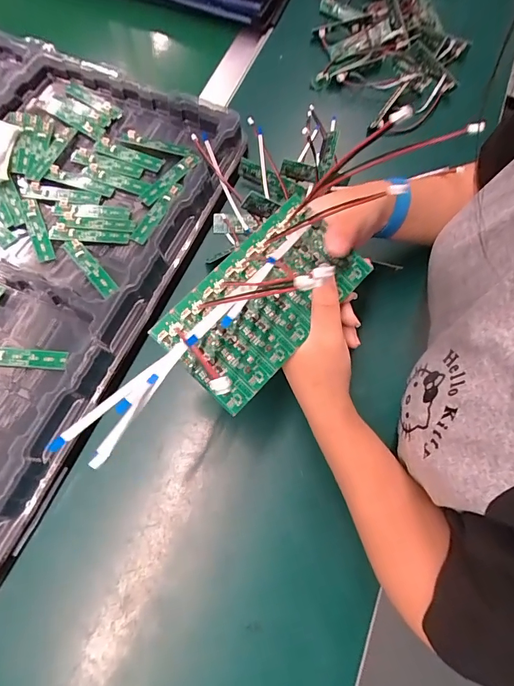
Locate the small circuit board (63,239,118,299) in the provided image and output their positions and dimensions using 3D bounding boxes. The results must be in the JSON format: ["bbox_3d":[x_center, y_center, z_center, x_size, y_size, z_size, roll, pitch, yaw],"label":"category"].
[{"bbox_3d":[-0.170,-0.076,0.411,0.018,0.006,0.084,-37,74,-19],"label":"small circuit board"}]

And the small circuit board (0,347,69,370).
[{"bbox_3d":[-0.223,0.014,0.378,0.087,0.007,0.019,4,77,-2],"label":"small circuit board"}]

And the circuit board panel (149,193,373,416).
[{"bbox_3d":[0.007,-0.031,0.291,0.081,0.009,0.147,45,79,-3],"label":"circuit board panel"}]

